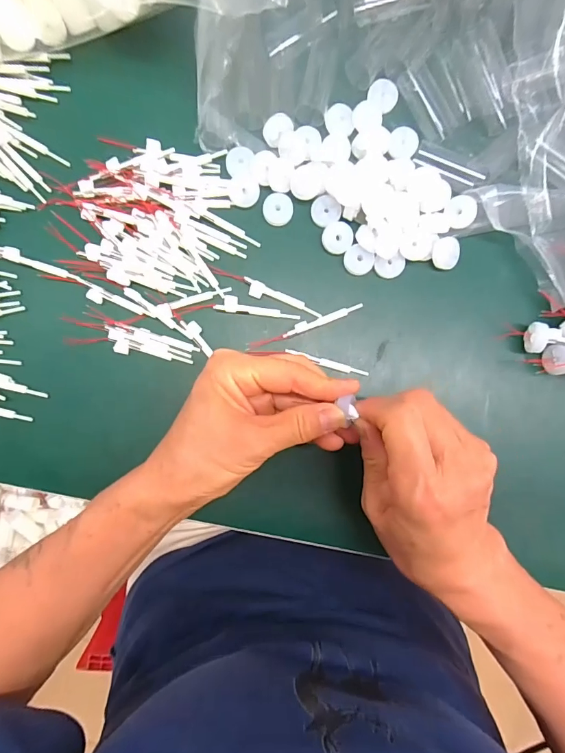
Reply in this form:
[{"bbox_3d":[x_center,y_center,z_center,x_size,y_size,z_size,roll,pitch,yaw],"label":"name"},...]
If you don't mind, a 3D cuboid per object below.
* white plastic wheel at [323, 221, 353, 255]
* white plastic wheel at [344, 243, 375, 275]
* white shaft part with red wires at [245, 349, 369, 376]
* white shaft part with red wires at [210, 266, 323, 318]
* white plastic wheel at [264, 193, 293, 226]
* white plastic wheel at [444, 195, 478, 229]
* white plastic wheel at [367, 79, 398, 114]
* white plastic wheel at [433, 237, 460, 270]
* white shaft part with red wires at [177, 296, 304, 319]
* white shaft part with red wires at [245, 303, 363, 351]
[{"bbox_3d":[0.038,-0.096,0.281,0.021,0.004,0.021,0,91,-3],"label":"white plastic wheel"},{"bbox_3d":[0.053,-0.080,0.282,0.020,0.004,0.018,29,90,-3],"label":"white plastic wheel"},{"bbox_3d":[0.027,-0.010,0.284,0.068,0.005,0.006,16,91,-3],"label":"white shaft part with red wires"},{"bbox_3d":[-0.011,-0.057,0.281,0.080,0.004,0.010,23,90,-3],"label":"white shaft part with red wires"},{"bbox_3d":[-0.003,-0.115,0.280,0.020,0.004,0.021,0,91,-3],"label":"white plastic wheel"},{"bbox_3d":[0.123,-0.113,0.279,0.019,0.004,0.021,-16,92,-2],"label":"white plastic wheel"},{"bbox_3d":[0.071,-0.198,0.285,0.020,0.004,0.021,0,91,-3],"label":"white plastic wheel"},{"bbox_3d":[0.114,-0.086,0.283,0.020,0.004,0.021,0,91,-3],"label":"white plastic wheel"},{"bbox_3d":[-0.031,-0.048,0.280,0.085,0.004,0.015,1,91,-3],"label":"white shaft part with red wires"},{"bbox_3d":[0.016,-0.035,0.282,0.083,0.008,0.007,-20,92,-2],"label":"white shaft part with red wires"}]

